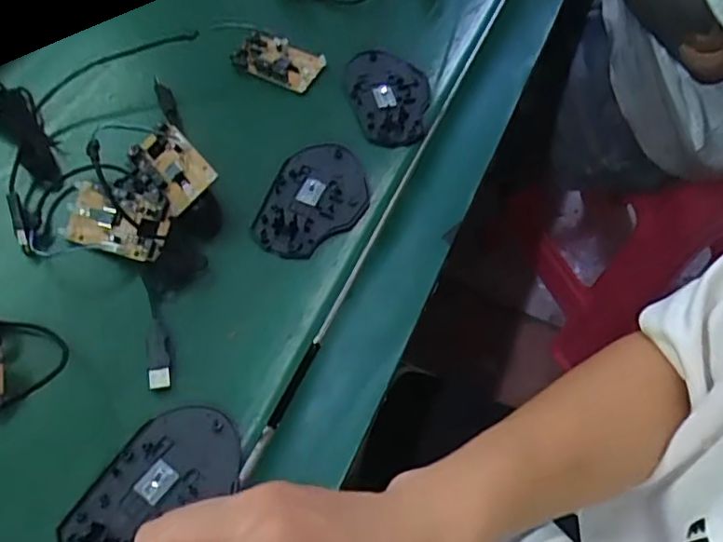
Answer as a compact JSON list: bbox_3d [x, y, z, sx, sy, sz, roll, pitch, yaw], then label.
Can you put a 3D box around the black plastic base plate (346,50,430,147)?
[{"bbox_3d":[0.023,-0.153,0.503,0.068,0.011,0.108,4,57,-4],"label":"black plastic base plate"}]

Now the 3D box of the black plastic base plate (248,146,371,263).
[{"bbox_3d":[-0.034,-0.056,0.449,0.071,0.009,0.107,18,57,5],"label":"black plastic base plate"}]

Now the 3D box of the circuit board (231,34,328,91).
[{"bbox_3d":[-0.074,-0.192,0.528,0.082,0.011,0.048,25,58,10],"label":"circuit board"}]

